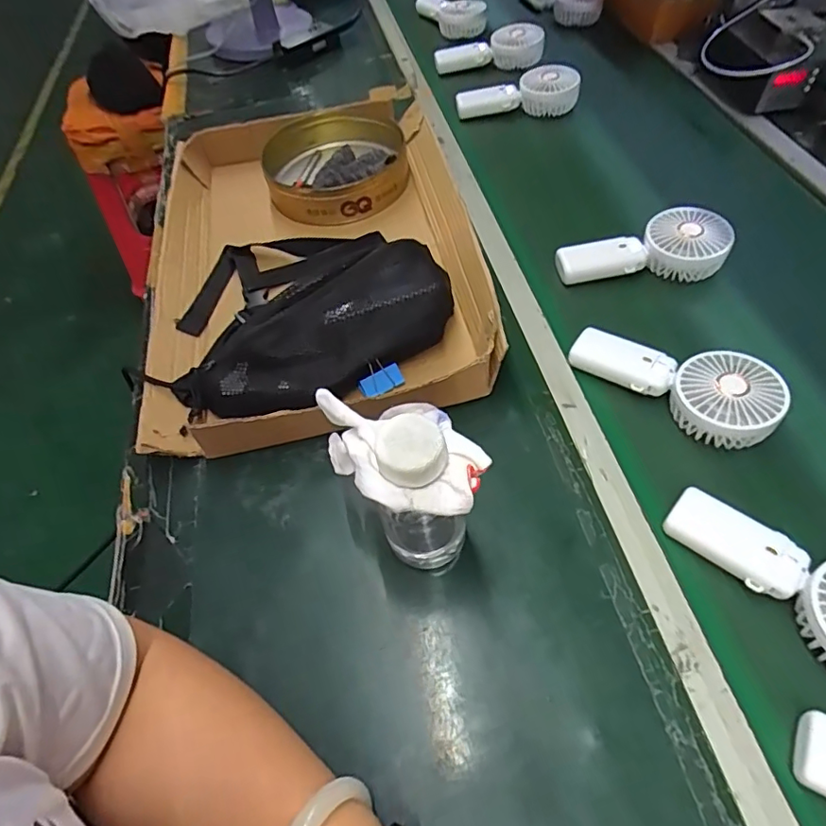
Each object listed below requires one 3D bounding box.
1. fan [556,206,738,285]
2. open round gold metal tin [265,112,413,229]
[{"bbox_3d":[0.255,-0.181,0.598,0.179,0.047,0.078,-11,54,-4],"label":"fan"},{"bbox_3d":[-0.100,-0.333,0.715,0.191,0.049,0.183,-2,54,2],"label":"open round gold metal tin"}]

